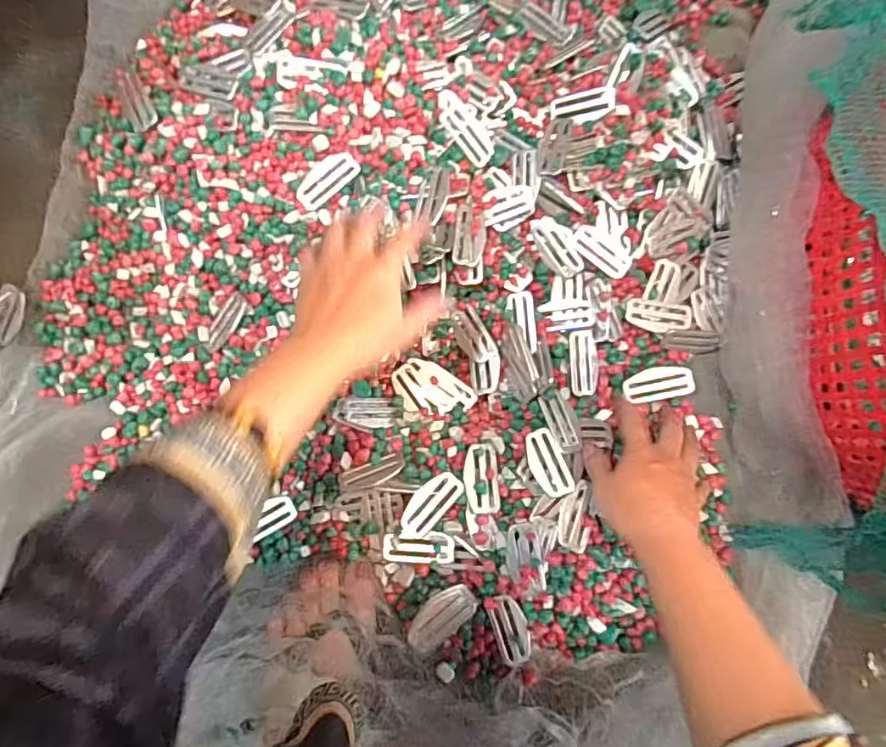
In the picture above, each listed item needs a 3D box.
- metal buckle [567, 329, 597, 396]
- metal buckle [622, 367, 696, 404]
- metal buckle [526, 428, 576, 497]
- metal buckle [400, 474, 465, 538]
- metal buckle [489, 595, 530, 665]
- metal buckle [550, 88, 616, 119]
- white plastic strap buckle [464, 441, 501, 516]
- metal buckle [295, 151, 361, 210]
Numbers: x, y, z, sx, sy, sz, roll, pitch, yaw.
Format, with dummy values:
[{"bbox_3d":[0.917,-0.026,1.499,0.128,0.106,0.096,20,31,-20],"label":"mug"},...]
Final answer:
[{"bbox_3d":[0.129,-0.010,0.517,0.026,0.005,0.059,-4,88,-15],"label":"metal buckle"},{"bbox_3d":[0.197,0.010,0.513,0.060,0.005,0.030,-8,95,20],"label":"metal buckle"},{"bbox_3d":[0.091,0.077,0.485,0.029,0.008,0.059,-28,65,5],"label":"metal buckle"},{"bbox_3d":[-0.011,0.110,0.471,0.030,0.004,0.062,40,86,-1],"label":"metal buckle"},{"bbox_3d":[0.058,0.215,0.475,0.026,0.008,0.057,-17,83,-6],"label":"metal buckle"},{"bbox_3d":[0.130,-0.251,0.527,0.060,0.007,0.026,3,82,26],"label":"metal buckle"},{"bbox_3d":[0.033,0.089,0.480,0.028,0.005,0.059,-1,67,-4],"label":"white plastic strap buckle"},{"bbox_3d":[-0.103,-0.173,0.499,0.061,0.004,0.032,-43,86,-8],"label":"metal buckle"}]

